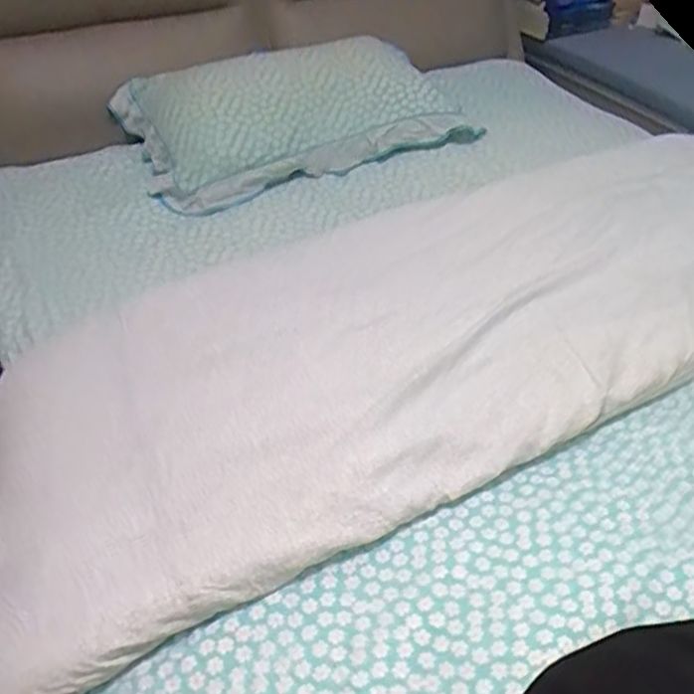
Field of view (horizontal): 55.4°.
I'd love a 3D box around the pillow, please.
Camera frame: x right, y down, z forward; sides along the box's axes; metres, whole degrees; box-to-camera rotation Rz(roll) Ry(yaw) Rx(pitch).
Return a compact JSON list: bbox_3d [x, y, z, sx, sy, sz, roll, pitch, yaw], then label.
[{"bbox_3d":[-0.117,-0.576,1.538,0.748,0.137,0.445,-20,47,-23],"label":"pillow"}]

